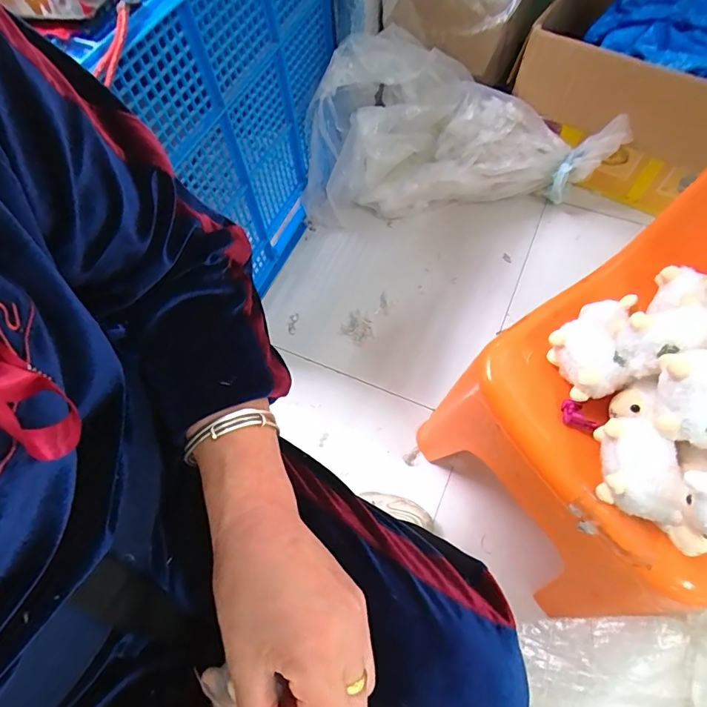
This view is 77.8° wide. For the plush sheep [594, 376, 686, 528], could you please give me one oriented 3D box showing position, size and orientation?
[{"bbox_3d":[0.269,0.090,0.421,0.060,0.051,0.135,1,64,4],"label":"plush sheep"}]

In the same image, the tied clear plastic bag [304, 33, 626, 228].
[{"bbox_3d":[0.210,-0.490,0.968,0.645,0.329,0.262,-2,64,2],"label":"tied clear plastic bag"}]

